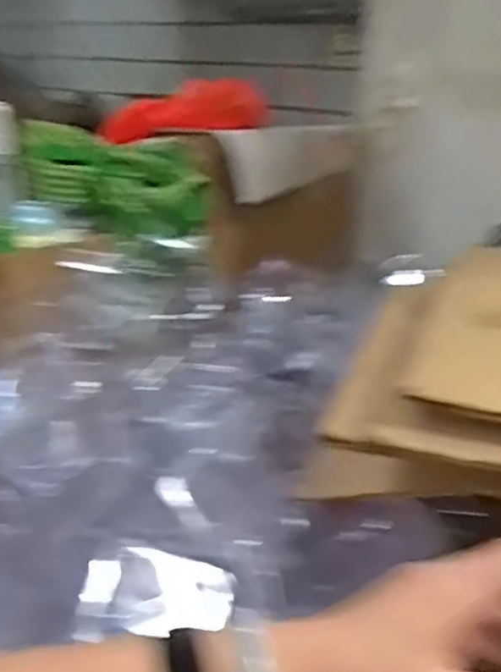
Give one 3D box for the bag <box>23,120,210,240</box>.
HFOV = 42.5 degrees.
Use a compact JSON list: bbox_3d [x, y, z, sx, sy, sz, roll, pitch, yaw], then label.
[{"bbox_3d":[-0.152,-0.178,0.722,0.219,0.104,0.095,18,23,2],"label":"bag"}]

